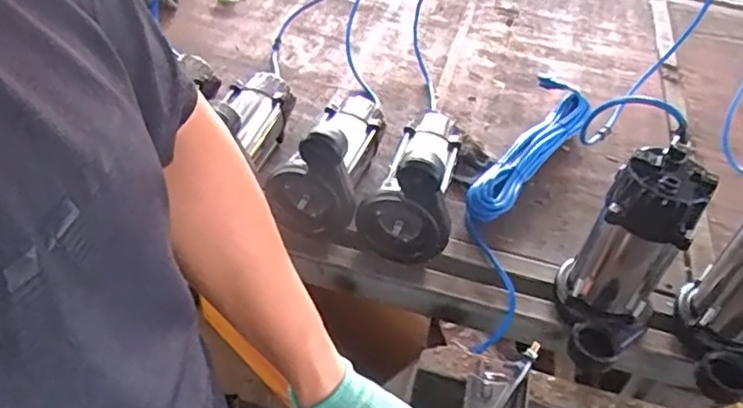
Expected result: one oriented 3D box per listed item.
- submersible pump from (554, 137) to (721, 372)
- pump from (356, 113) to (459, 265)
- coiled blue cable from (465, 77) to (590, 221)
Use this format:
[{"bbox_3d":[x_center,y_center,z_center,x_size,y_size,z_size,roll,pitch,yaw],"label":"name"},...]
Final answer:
[{"bbox_3d":[0.284,0.062,0.684,0.115,0.223,0.143,30,48,22],"label":"submersible pump"},{"bbox_3d":[0.066,-0.057,0.842,0.120,0.147,0.232,14,44,7],"label":"pump"},{"bbox_3d":[0.262,-0.095,0.983,0.105,0.042,0.385,25,47,18],"label":"coiled blue cable"}]

